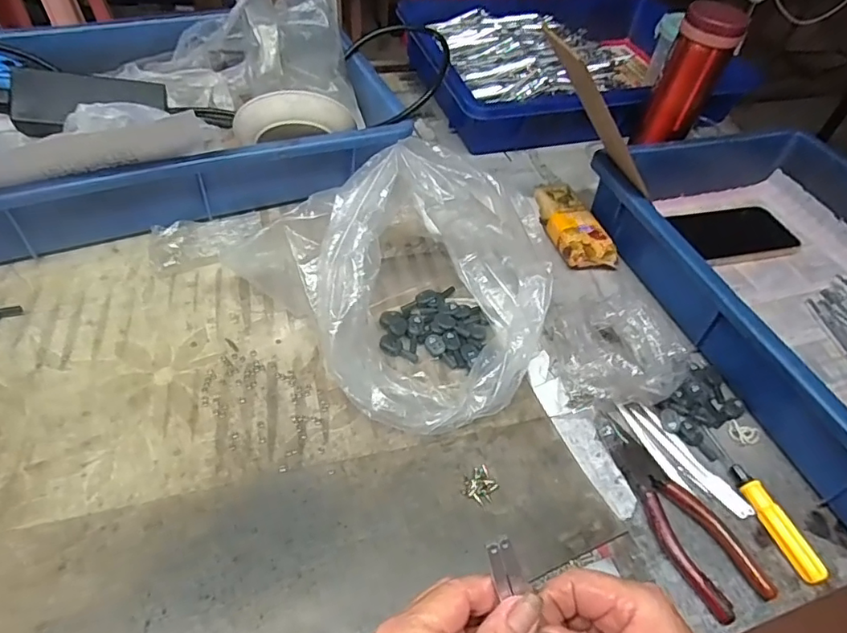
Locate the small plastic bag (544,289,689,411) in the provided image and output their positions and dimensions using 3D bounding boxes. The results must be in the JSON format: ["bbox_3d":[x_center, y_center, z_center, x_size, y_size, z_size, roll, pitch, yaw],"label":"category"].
[{"bbox_3d":[0.163,0.027,0.445,0.104,0.051,0.102,3,49,-5],"label":"small plastic bag"}]

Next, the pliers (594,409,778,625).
[{"bbox_3d":[0.174,0.132,0.382,0.046,0.013,0.152,-17,54,-21],"label":"pliers"}]

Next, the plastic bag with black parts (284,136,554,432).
[{"bbox_3d":[-0.001,-0.039,0.437,0.184,0.145,0.234,-18,54,-22],"label":"plastic bag with black parts"}]

